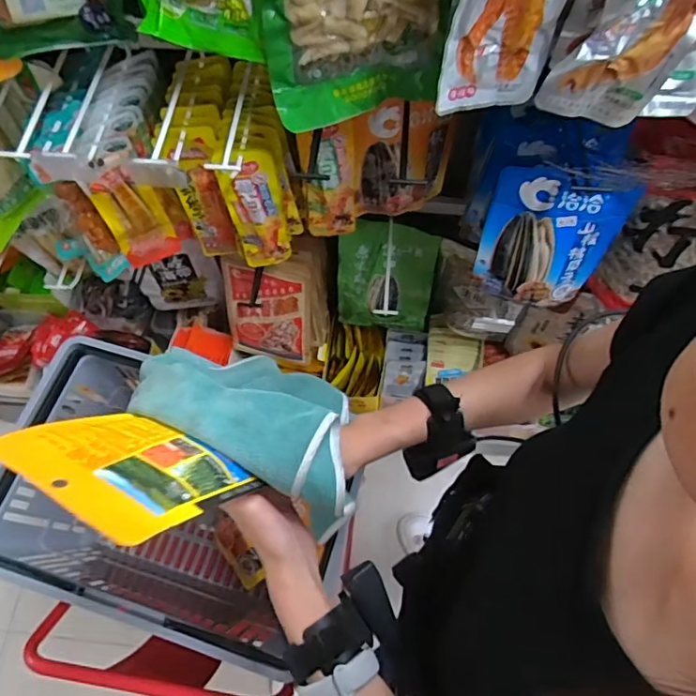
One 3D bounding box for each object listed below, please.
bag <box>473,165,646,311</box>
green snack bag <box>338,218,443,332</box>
[{"bbox_3d":[0.243,-0.129,0.654,0.158,0.191,0.024,10,50,0],"label":"bag"},{"bbox_3d":[0.073,-0.132,0.998,0.178,0.263,0.030,1,46,-3],"label":"green snack bag"}]

